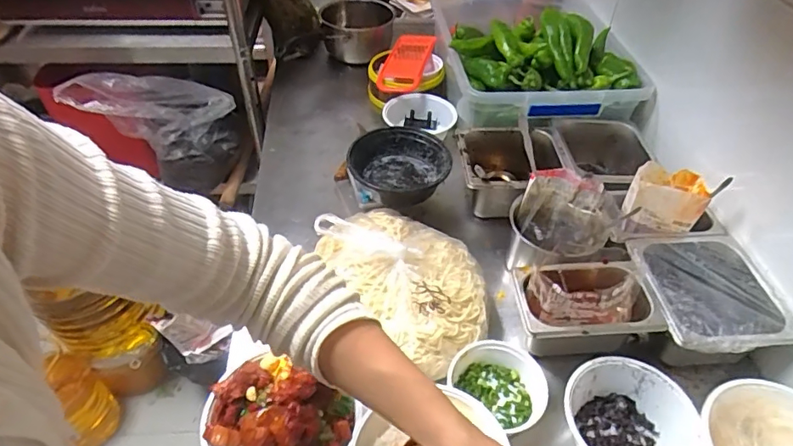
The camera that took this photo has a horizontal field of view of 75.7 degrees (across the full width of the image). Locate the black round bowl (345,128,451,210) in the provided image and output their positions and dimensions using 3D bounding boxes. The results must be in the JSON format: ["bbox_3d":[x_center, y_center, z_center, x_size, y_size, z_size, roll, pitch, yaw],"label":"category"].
[{"bbox_3d":[0.006,-0.092,0.861,0.165,0.056,0.174,4,46,3],"label":"black round bowl"}]

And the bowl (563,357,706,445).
[{"bbox_3d":[0.264,0.234,0.585,0.136,0.066,0.137,1,46,-1],"label":"bowl"}]

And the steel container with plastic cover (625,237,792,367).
[{"bbox_3d":[0.397,0.103,0.677,0.182,0.091,0.182,-2,46,-3],"label":"steel container with plastic cover"}]

